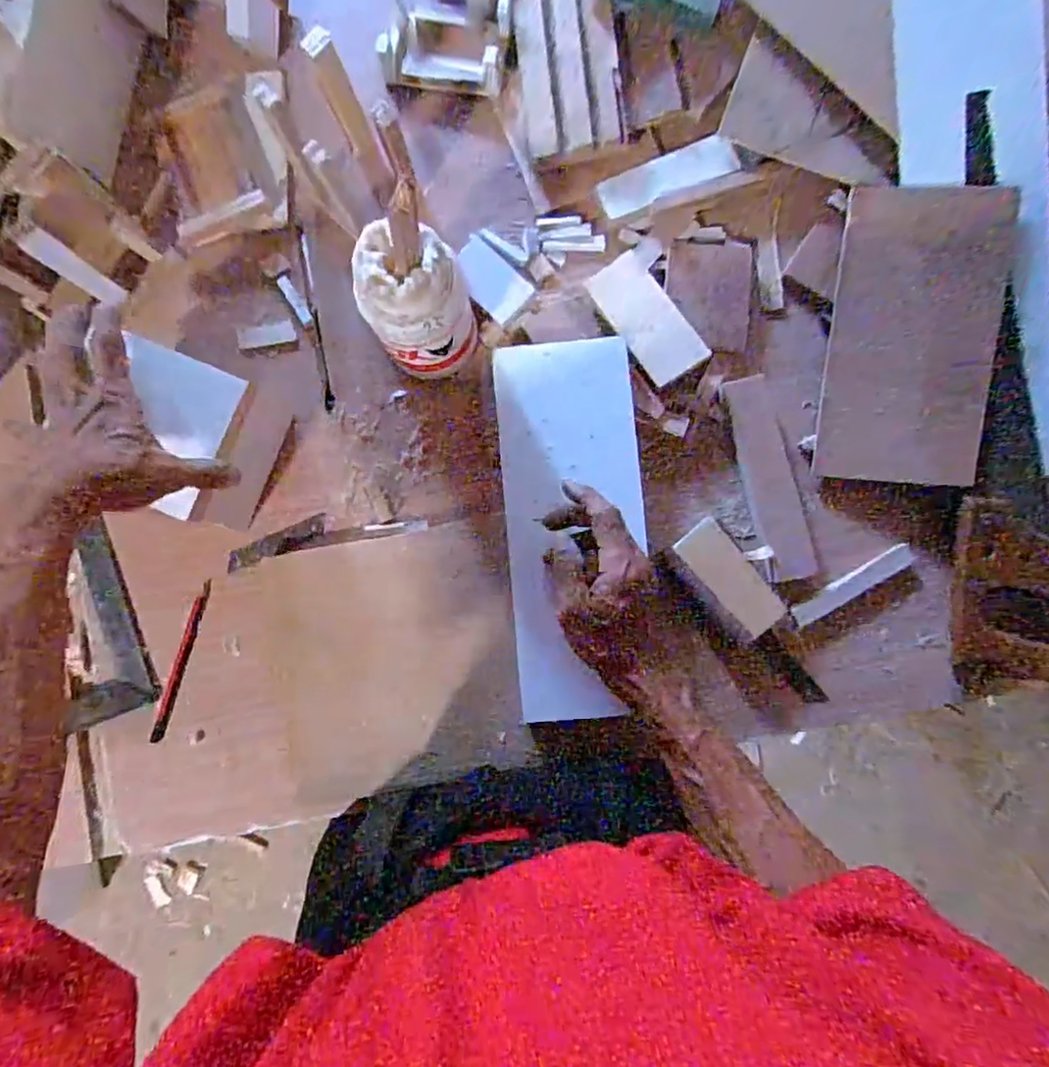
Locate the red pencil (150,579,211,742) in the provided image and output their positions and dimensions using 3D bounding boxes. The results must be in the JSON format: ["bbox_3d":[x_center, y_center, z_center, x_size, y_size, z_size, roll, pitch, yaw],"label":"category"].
[{"bbox_3d":[-0.293,0.108,0.532,0.010,0.004,0.139,16,86,3],"label":"red pencil"}]

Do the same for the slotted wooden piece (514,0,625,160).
[{"bbox_3d":[0.037,-0.412,0.542,0.082,0.017,0.166,-4,85,2],"label":"slotted wooden piece"}]

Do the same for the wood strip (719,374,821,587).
[{"bbox_3d":[0.203,-0.047,0.516,0.039,0.007,0.169,-14,85,1],"label":"wood strip"}]

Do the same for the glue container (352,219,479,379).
[{"bbox_3d":[-0.080,-0.172,0.475,0.073,0.127,0.067,0,85,2],"label":"glue container"}]

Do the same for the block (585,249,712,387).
[{"bbox_3d":[0.102,-0.182,0.525,0.049,0.008,0.116,-35,77,12],"label":"block"}]

